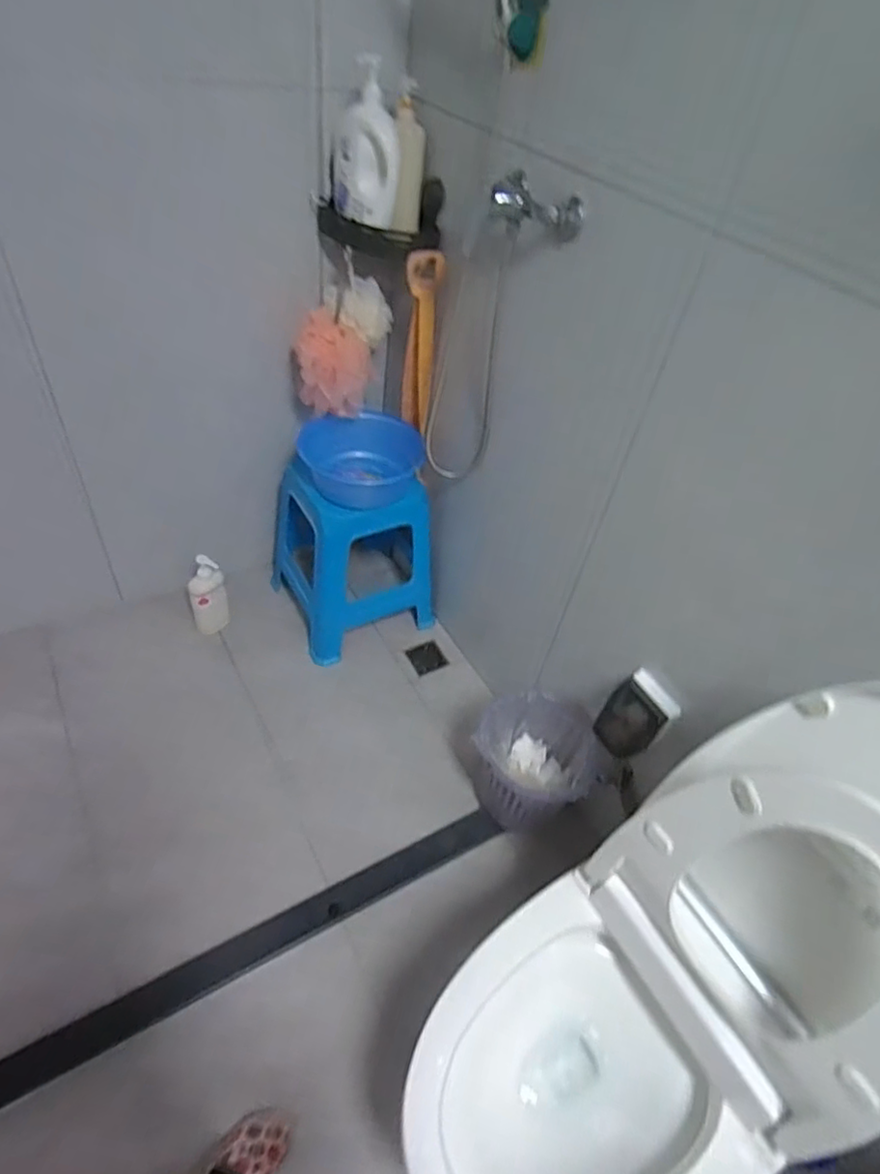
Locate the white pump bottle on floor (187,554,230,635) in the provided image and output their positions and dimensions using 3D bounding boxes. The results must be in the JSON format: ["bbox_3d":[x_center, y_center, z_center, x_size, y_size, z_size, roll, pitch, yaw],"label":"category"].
[{"bbox_3d":[-0.648,0.038,1.736,0.092,0.246,0.097,1,47,-6],"label":"white pump bottle on floor"}]

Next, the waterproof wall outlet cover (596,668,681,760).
[{"bbox_3d":[0.375,0.254,1.194,0.091,0.165,0.112,-28,56,-29],"label":"waterproof wall outlet cover"}]

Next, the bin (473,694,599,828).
[{"bbox_3d":[0.203,0.414,1.442,0.246,0.312,0.226,3,46,-4],"label":"bin"}]

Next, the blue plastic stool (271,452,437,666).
[{"bbox_3d":[-0.248,-0.117,1.794,0.410,0.492,0.356,-20,52,-23],"label":"blue plastic stool"}]

